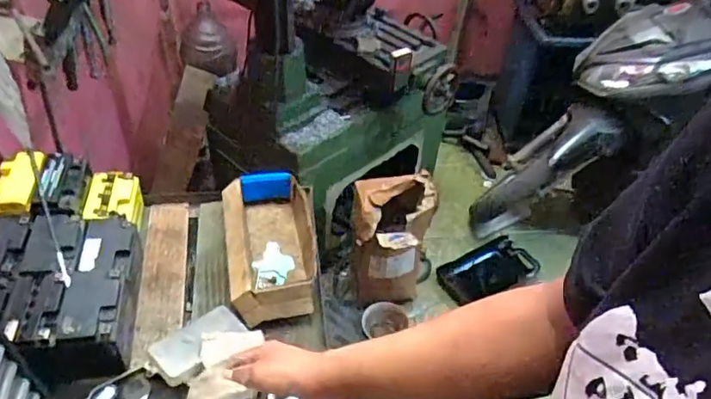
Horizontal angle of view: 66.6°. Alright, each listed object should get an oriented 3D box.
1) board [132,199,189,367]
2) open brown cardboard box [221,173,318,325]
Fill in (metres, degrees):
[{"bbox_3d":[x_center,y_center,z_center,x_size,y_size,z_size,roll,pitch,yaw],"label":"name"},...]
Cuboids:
[{"bbox_3d":[-0.312,0.125,0.873,0.070,0.029,0.319,-4,44,-10],"label":"board"},{"bbox_3d":[-0.142,0.076,0.901,0.148,0.068,0.278,-3,44,-9],"label":"open brown cardboard box"}]

